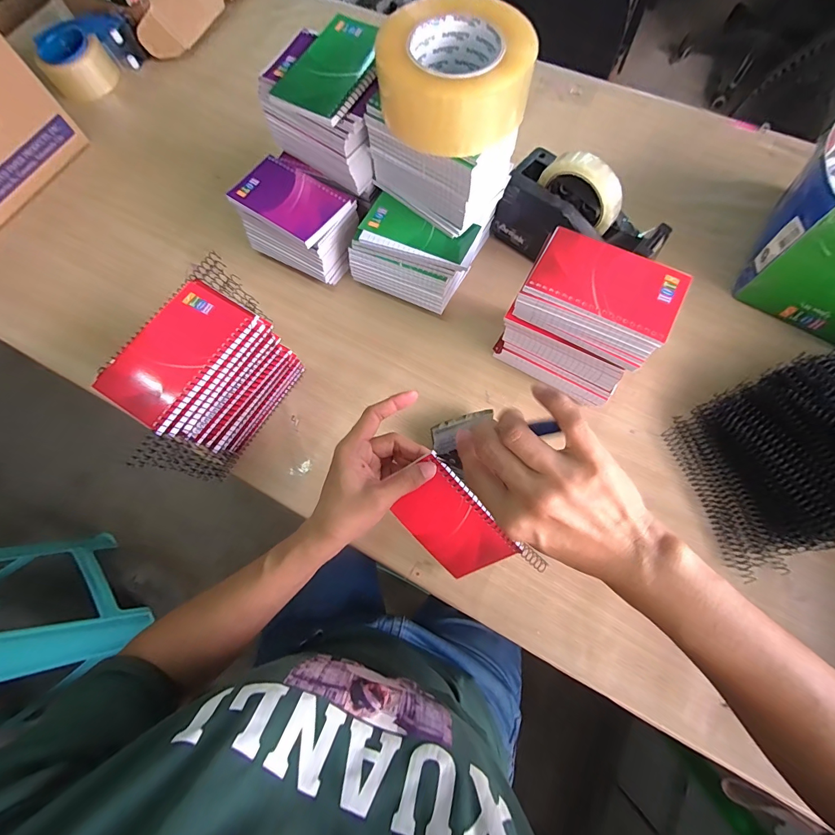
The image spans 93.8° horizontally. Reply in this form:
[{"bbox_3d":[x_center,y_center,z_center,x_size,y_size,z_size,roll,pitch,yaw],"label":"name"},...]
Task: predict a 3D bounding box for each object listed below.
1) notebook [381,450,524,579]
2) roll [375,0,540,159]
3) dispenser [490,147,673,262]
[{"bbox_3d":[0.029,0.099,0.363,0.125,0.081,0.007,47,30,-17],"label":"notebook"},{"bbox_3d":[0.030,-0.295,0.338,0.113,0.058,0.111,-1,71,2],"label":"roll"},{"bbox_3d":[0.196,-0.240,0.476,0.192,0.130,0.077,31,75,11],"label":"dispenser"}]

